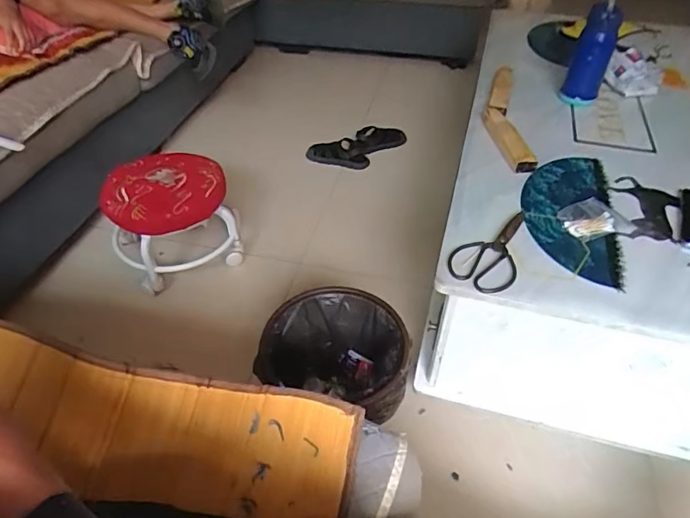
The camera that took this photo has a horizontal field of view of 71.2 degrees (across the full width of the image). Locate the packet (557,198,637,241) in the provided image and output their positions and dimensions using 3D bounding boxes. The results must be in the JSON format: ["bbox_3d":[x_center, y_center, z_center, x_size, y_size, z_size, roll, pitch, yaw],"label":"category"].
[{"bbox_3d":[0.418,-0.067,0.810,0.114,0.014,0.085,-15,46,-15],"label":"packet"}]

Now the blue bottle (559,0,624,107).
[{"bbox_3d":[0.524,-0.431,1.031,0.074,0.211,0.061,23,48,22],"label":"blue bottle"}]

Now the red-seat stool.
[{"bbox_3d":[-0.437,-0.100,1.219,0.284,0.223,0.252,-20,47,-20],"label":"red-seat stool"}]

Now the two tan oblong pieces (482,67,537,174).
[{"bbox_3d":[0.341,-0.320,1.042,0.085,0.031,0.419,5,44,5],"label":"two tan oblong pieces"}]

